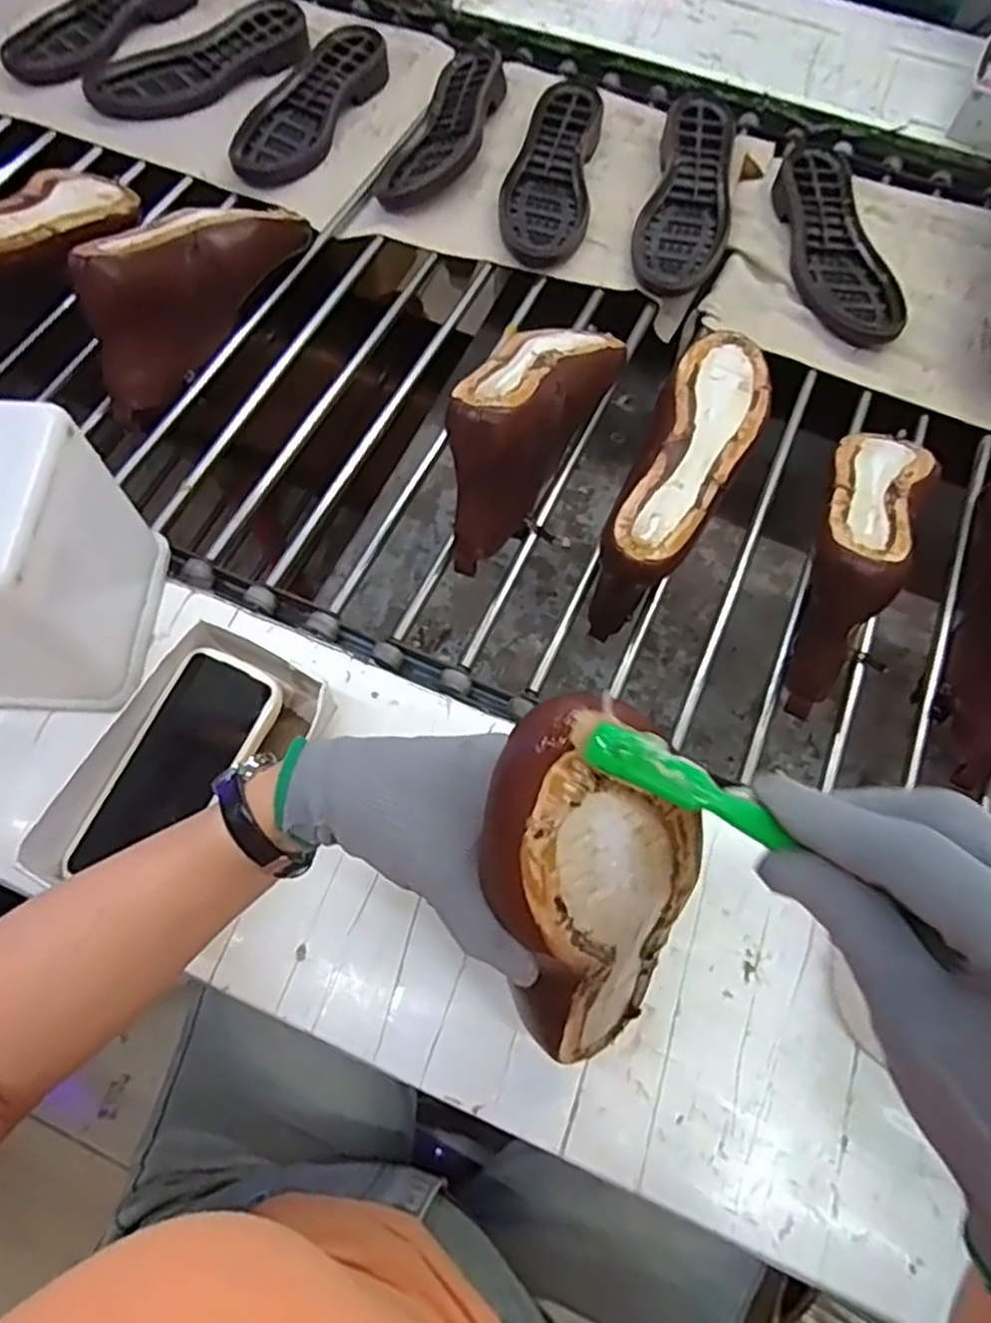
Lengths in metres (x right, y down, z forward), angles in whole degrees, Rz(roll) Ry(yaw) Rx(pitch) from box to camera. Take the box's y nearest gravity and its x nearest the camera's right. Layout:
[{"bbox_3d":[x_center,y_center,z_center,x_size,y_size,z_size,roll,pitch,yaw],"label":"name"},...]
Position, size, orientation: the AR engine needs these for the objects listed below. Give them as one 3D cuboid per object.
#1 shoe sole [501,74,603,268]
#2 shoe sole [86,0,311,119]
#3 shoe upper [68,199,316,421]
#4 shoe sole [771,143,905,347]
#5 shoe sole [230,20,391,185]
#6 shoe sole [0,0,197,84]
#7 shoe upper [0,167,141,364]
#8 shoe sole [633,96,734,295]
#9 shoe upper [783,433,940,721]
[{"bbox_3d":[0.060,-0.529,0.810,0.091,0.027,0.252,8,67,2],"label":"shoe sole"},{"bbox_3d":[-0.341,-0.696,0.871,0.258,0.026,0.107,-26,70,-12],"label":"shoe sole"},{"bbox_3d":[-0.277,-0.353,0.685,0.073,0.111,0.272,28,69,10],"label":"shoe upper"},{"bbox_3d":[0.348,-0.432,0.783,0.078,0.031,0.257,-5,67,-4],"label":"shoe sole"},{"bbox_3d":[-0.211,-0.628,0.846,0.101,0.028,0.253,20,68,7],"label":"shoe sole"},{"bbox_3d":[-0.467,-0.782,0.906,0.095,0.027,0.268,31,70,11],"label":"shoe sole"},{"bbox_3d":[-0.421,-0.374,0.683,0.088,0.122,0.266,18,68,6],"label":"shoe upper"},{"bbox_3d":[0.207,-0.498,0.797,0.089,0.033,0.253,15,67,5],"label":"shoe sole"},{"bbox_3d":[0.279,-0.092,0.586,0.076,0.121,0.257,28,69,10],"label":"shoe upper"}]

